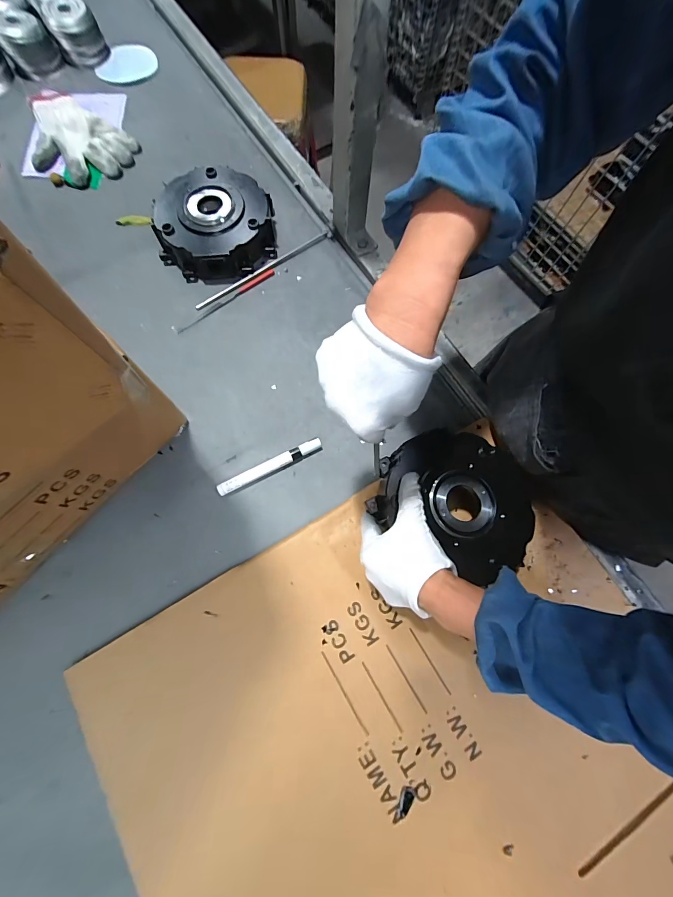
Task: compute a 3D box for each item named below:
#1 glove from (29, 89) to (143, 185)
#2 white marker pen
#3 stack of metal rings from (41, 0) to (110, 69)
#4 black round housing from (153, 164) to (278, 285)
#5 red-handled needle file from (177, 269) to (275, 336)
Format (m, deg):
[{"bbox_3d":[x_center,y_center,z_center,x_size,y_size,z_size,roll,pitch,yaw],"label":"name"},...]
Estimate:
[{"bbox_3d":[-0.456,-0.534,0.602,0.201,0.028,0.149,30,75,7],"label":"glove"},{"bbox_3d":[-0.087,0.022,0.452,0.142,0.013,0.018,-26,76,-9],"label":"white marker pen"},{"bbox_3d":[-0.482,-0.771,0.641,0.084,0.075,0.070,-28,76,-9],"label":"stack of metal rings"},{"bbox_3d":[-0.186,-0.348,0.535,0.171,0.054,0.164,-5,74,-3],"label":"black round housing"},{"bbox_3d":[-0.169,-0.230,0.535,0.175,0.004,0.014,-37,78,-11],"label":"red-handled needle file"}]

